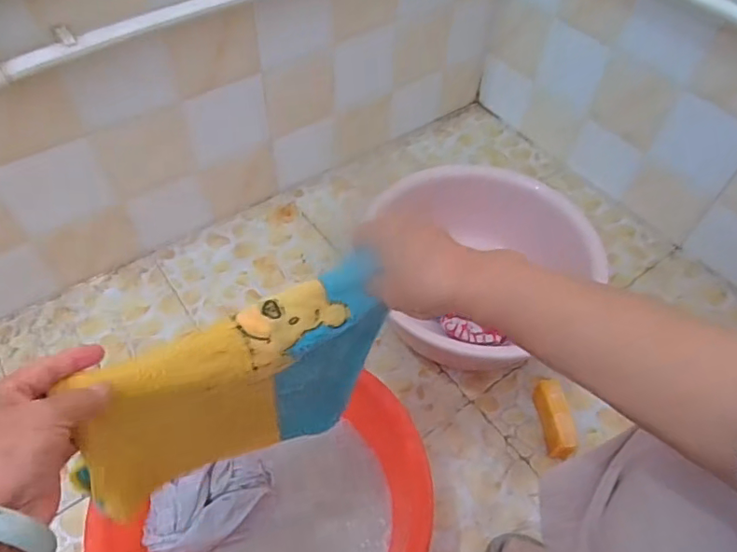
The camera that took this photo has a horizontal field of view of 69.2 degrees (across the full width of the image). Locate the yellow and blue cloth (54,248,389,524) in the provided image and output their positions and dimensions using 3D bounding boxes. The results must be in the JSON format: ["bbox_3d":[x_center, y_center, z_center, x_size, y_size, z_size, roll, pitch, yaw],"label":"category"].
[{"bbox_3d":[-0.116,0.111,0.498,0.279,0.220,0.042,-25,58,-19],"label":"yellow and blue cloth"}]

